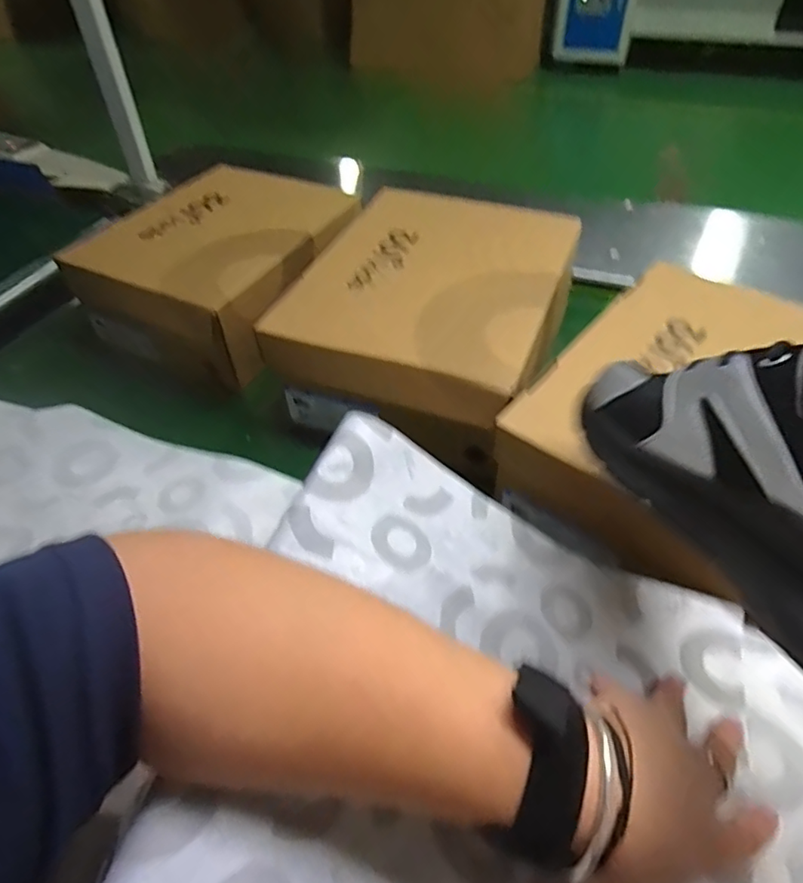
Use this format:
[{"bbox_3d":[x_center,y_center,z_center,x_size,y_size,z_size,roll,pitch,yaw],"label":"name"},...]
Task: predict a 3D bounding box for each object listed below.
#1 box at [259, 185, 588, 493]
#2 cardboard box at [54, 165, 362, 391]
[{"bbox_3d":[0.033,-0.130,0.596,0.248,0.115,0.312,13,49,16],"label":"box"},{"bbox_3d":[-0.209,-0.212,0.687,0.245,0.111,0.271,20,51,21],"label":"cardboard box"}]

